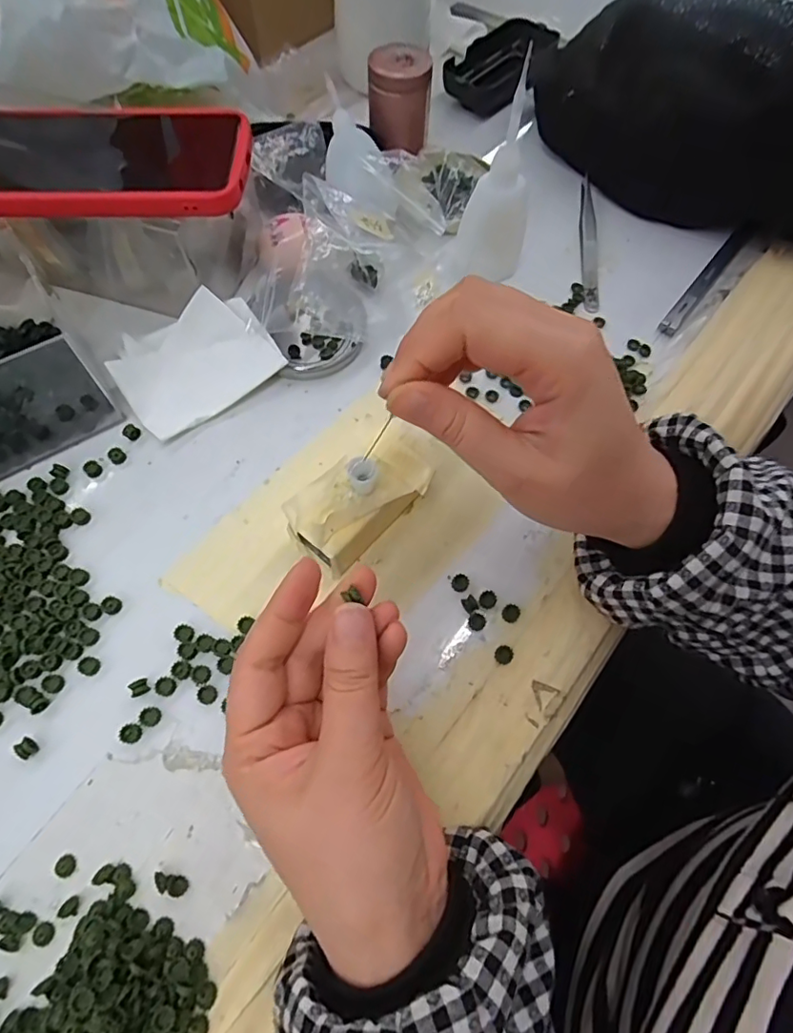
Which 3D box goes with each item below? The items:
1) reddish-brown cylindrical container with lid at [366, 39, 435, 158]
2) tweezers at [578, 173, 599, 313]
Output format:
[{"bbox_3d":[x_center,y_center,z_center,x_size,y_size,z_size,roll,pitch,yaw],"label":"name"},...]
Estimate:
[{"bbox_3d":[0.002,-0.303,0.389,0.043,0.052,0.039,-2,67,-3],"label":"reddish-brown cylindrical container with lid"},{"bbox_3d":[0.137,-0.200,0.381,0.013,0.004,0.133,5,67,0],"label":"tweezers"}]

